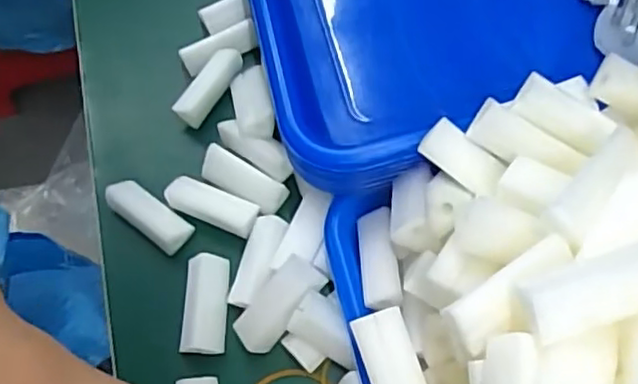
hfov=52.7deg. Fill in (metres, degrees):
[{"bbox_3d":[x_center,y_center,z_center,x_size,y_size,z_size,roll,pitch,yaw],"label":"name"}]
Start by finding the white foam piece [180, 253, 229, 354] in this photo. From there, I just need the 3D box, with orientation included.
[{"bbox_3d":[-0.054,0.053,0.306,0.021,0.008,0.045,-1,65,4],"label":"white foam piece"}]

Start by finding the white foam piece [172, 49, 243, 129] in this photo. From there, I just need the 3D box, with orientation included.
[{"bbox_3d":[-0.060,-0.058,0.355,0.016,0.011,0.048,31,70,16],"label":"white foam piece"}]

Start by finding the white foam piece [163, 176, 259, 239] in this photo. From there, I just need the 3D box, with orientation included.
[{"bbox_3d":[-0.054,0.007,0.326,0.046,0.012,0.018,20,68,12],"label":"white foam piece"}]

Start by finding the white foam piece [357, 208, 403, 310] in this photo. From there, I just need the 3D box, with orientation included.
[{"bbox_3d":[0.026,0.029,0.284,0.016,0.011,0.047,-4,65,2],"label":"white foam piece"}]

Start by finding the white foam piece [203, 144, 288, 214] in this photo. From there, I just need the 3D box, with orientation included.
[{"bbox_3d":[-0.039,-0.006,0.328,0.048,0.009,0.017,28,70,16],"label":"white foam piece"}]

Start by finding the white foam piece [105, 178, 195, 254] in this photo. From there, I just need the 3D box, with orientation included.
[{"bbox_3d":[-0.087,0.011,0.326,0.046,0.014,0.019,32,71,17],"label":"white foam piece"}]

